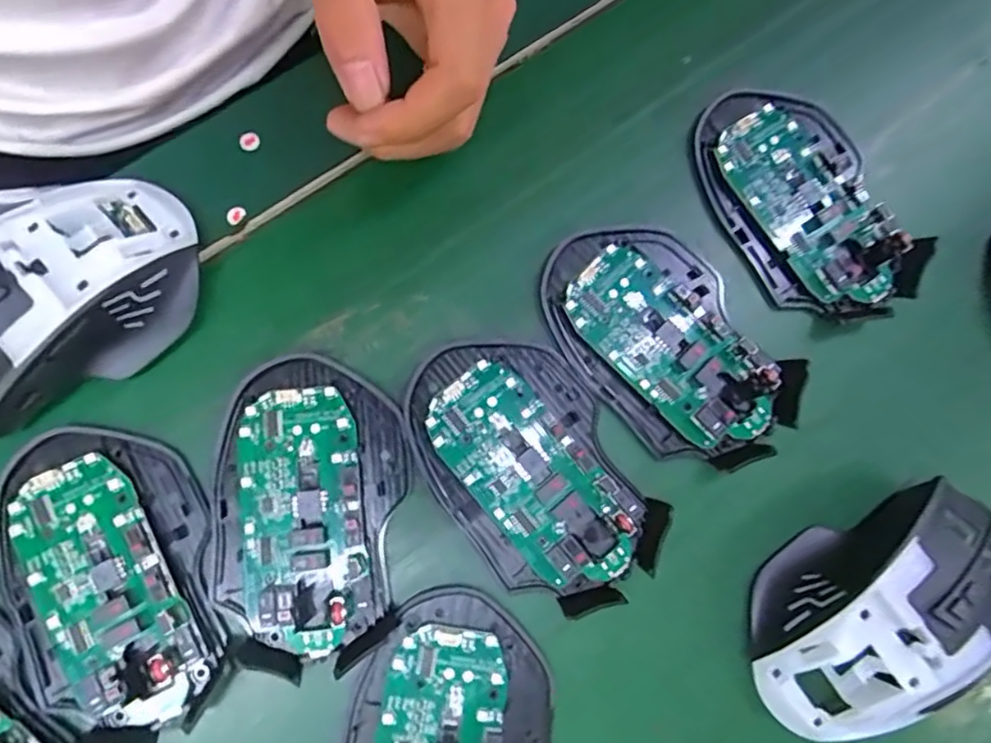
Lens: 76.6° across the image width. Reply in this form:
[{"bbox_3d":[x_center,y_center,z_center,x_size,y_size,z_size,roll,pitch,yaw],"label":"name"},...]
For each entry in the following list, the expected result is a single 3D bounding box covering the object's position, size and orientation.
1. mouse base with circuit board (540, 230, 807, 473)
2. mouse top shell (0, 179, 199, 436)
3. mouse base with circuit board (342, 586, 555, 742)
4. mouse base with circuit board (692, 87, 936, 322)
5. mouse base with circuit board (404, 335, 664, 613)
[{"bbox_3d":[0.072,-0.012,0.263,0.072,0.020,0.113,-35,76,-10],"label":"mouse base with circuit board"},{"bbox_3d":[-0.164,-0.023,0.233,0.116,0.041,0.058,-43,82,-10],"label":"mouse top shell"},{"bbox_3d":[-0.021,0.144,0.232,0.071,0.015,0.114,17,74,5],"label":"mouse base with circuit board"},{"bbox_3d":[0.135,-0.075,0.278,0.065,0.020,0.112,-24,75,-7],"label":"mouse base with circuit board"},{"bbox_3d":[0.015,0.039,0.252,0.070,0.019,0.112,-33,76,-9],"label":"mouse base with circuit board"}]

